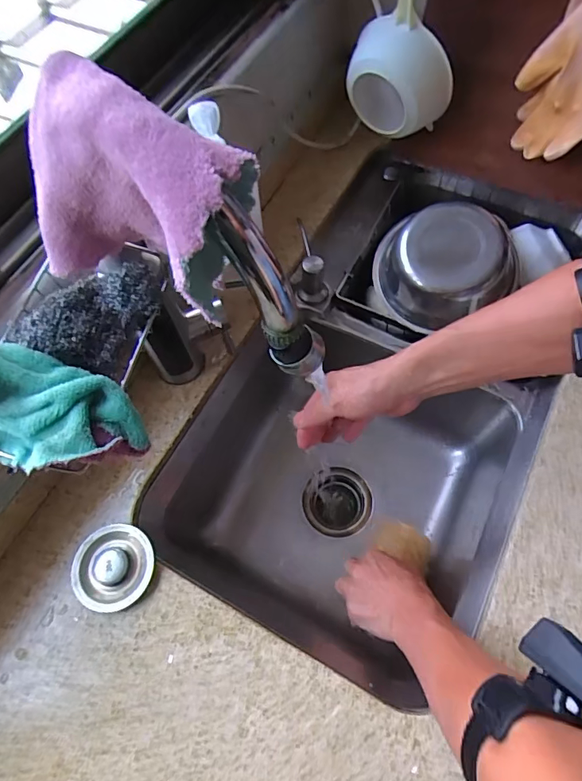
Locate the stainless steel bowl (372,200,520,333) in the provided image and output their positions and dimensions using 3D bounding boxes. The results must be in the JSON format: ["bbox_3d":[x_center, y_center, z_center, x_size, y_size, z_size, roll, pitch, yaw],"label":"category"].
[{"bbox_3d":[0.198,-0.162,0.600,0.179,0.092,0.143,24,68,13],"label":"stainless steel bowl"}]

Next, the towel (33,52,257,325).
[{"bbox_3d":[-0.081,-0.104,0.247,0.130,0.088,0.072,23,69,13],"label":"towel"}]

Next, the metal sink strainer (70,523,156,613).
[{"bbox_3d":[-0.185,0.183,0.476,0.081,0.019,0.081,6,65,5],"label":"metal sink strainer"}]

